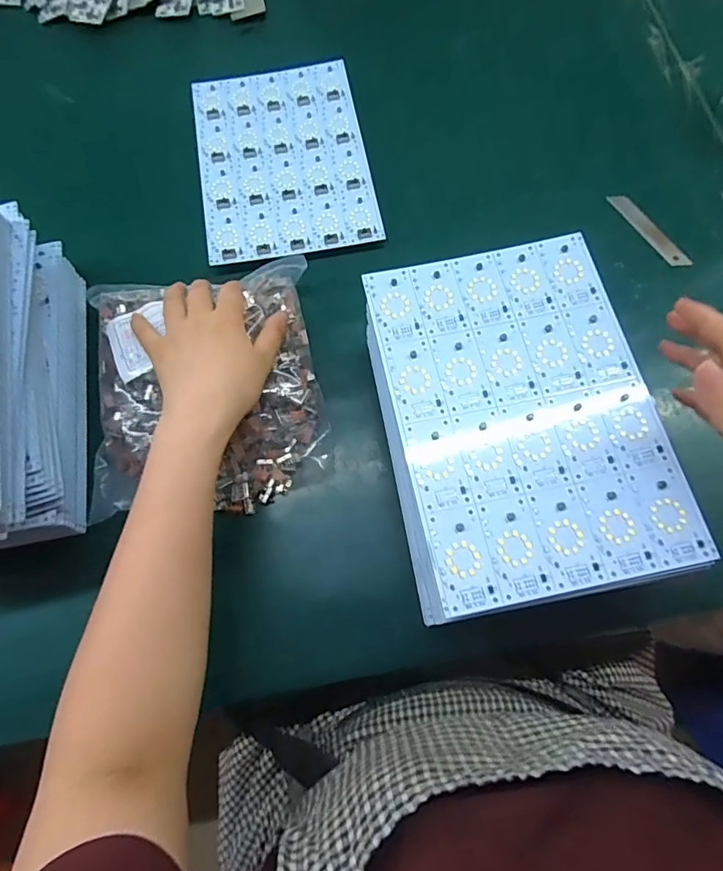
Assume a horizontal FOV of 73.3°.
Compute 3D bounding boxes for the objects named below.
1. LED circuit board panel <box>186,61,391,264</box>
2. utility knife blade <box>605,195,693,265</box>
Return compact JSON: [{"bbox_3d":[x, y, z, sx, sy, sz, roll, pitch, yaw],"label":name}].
[{"bbox_3d":[-0.079,-0.281,0.492,0.164,0.011,0.233,-11,72,-2],"label":"LED circuit board panel"},{"bbox_3d":[0.276,-0.198,0.467,0.019,0.004,0.099,-31,74,-8],"label":"utility knife blade"}]

